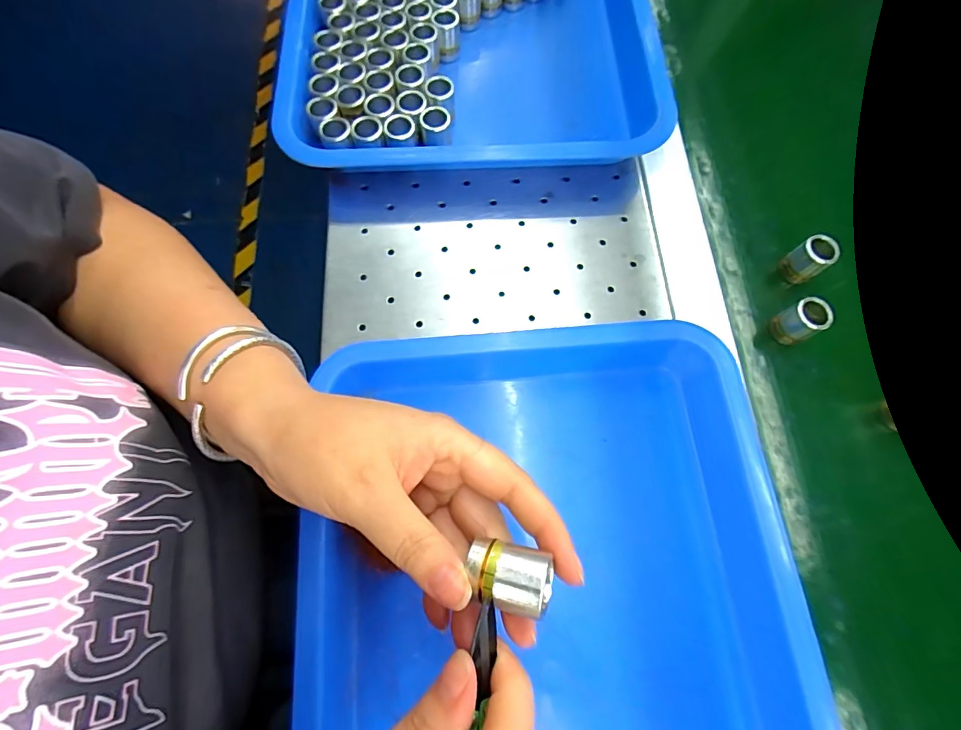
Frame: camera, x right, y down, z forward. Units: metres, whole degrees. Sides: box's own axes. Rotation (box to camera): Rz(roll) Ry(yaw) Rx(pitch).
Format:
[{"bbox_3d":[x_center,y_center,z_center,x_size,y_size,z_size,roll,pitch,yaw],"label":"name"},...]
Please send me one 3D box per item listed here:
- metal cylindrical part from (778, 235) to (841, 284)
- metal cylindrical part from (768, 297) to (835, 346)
[{"bbox_3d":[0.239,-0.075,0.329,0.019,0.038,0.023,-29,75,-11],"label":"metal cylindrical part"},{"bbox_3d":[0.220,-0.029,0.308,0.019,0.035,0.022,-22,73,-9],"label":"metal cylindrical part"}]

